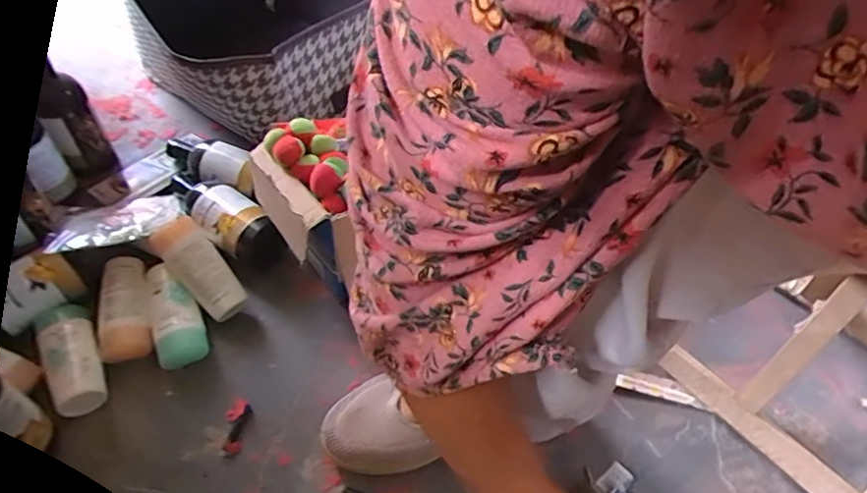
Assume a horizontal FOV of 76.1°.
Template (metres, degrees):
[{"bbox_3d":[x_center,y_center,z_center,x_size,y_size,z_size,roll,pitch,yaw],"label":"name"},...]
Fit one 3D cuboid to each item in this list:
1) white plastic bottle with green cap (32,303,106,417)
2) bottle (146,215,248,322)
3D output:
[{"bbox_3d":[-0.343,0.107,0.530,0.043,0.036,0.116,-22,55,-21],"label":"white plastic bottle with green cap"},{"bbox_3d":[-0.249,0.020,0.584,0.049,0.030,0.121,-36,74,-29],"label":"bottle"}]

